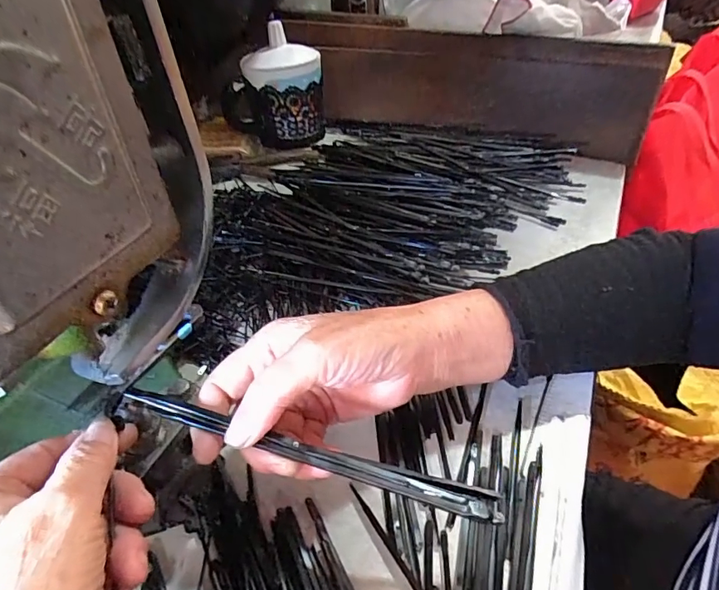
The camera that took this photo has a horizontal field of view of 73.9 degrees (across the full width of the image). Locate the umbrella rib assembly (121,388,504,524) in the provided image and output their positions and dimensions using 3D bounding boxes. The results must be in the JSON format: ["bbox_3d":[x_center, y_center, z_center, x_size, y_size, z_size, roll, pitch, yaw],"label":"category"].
[{"bbox_3d":[-0.027,0.072,0.224,0.184,0.005,0.014,14,46,9],"label":"umbrella rib assembly"}]

